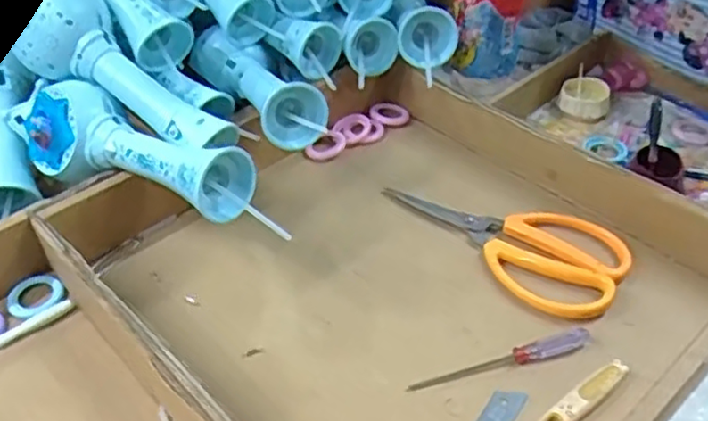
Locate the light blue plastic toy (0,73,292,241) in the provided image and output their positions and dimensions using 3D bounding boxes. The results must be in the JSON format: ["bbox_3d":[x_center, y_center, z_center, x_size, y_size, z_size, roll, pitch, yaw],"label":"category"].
[{"bbox_3d":[-0.156,-0.041,0.485,0.262,0.052,0.055,20,46,22],"label":"light blue plastic toy"}]

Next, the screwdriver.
[{"bbox_3d":[0.093,0.095,0.421,0.120,0.010,0.014,-13,43,-14],"label":"screwdriver"}]

